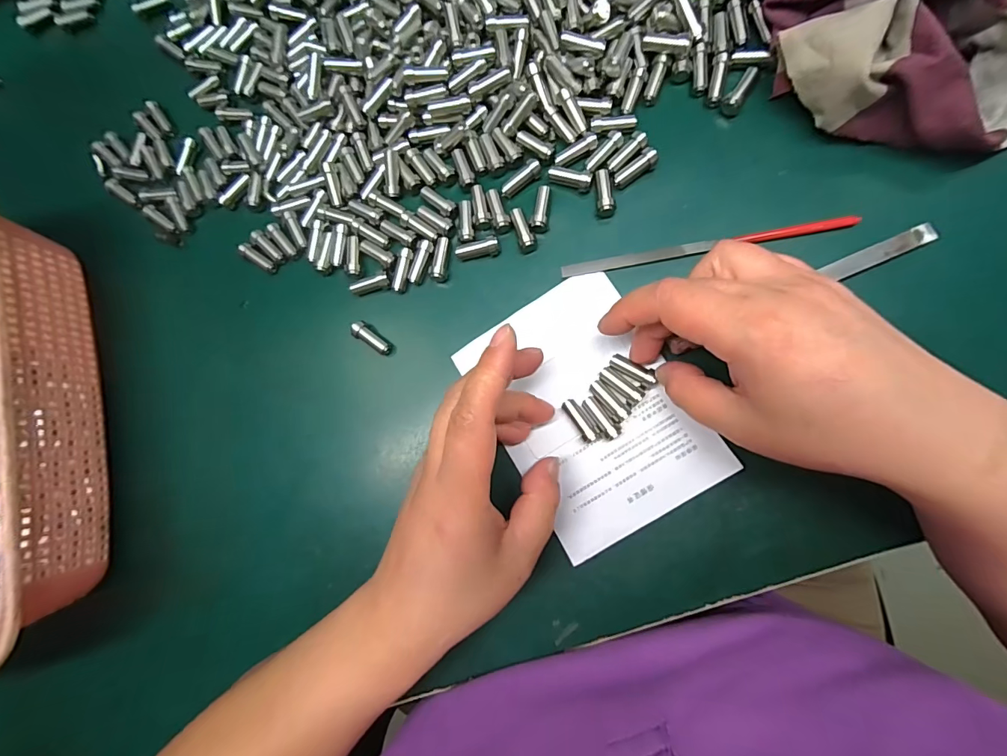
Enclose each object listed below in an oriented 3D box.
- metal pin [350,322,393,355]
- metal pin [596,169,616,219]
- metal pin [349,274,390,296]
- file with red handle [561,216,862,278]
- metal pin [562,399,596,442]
[{"bbox_3d":[-0.083,-0.025,0.273,0.027,0.007,0.009,37,92,-3],"label":"metal pin"},{"bbox_3d":[0.060,-0.110,0.256,0.010,0.006,0.027,-4,86,9],"label":"metal pin"},{"bbox_3d":[-0.084,-0.058,0.277,0.026,0.007,0.007,-14,84,8],"label":"metal pin"},{"bbox_3d":[0.112,-0.074,0.246,0.156,0.005,0.007,-8,85,9],"label":"file with red handle"},{"bbox_3d":[0.043,0.024,0.246,0.008,0.009,0.026,-34,82,6],"label":"metal pin"}]

